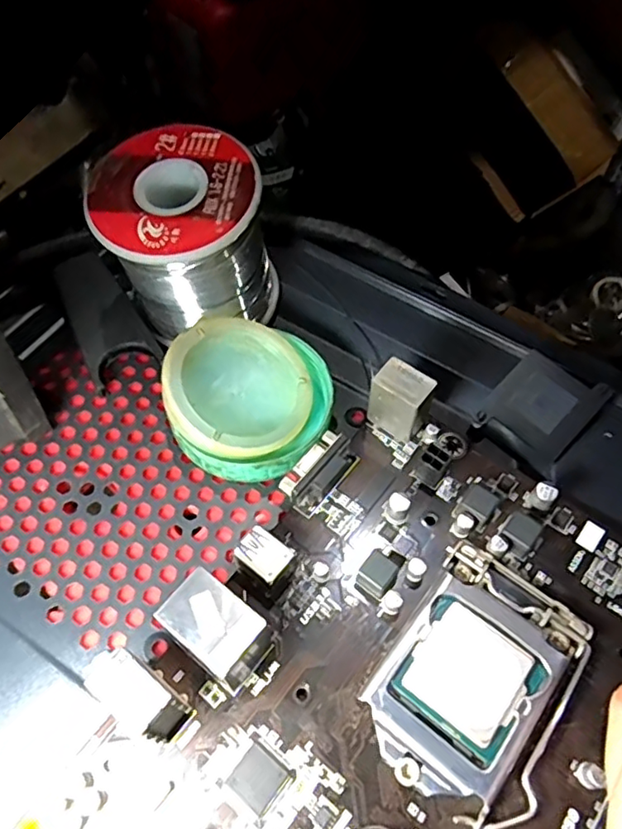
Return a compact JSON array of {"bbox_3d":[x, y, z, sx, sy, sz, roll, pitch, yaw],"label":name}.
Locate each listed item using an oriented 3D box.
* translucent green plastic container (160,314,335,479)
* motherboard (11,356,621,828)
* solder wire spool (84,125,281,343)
[{"bbox_3d":[-0.026,-0.007,0.233,0.062,0.022,0.067,12,52,-16],"label":"translucent green plastic container"},{"bbox_3d":[0.027,0.099,0.166,0.164,0.030,0.216,33,64,15],"label":"motherboard"},{"bbox_3d":[-0.048,-0.069,0.241,0.063,0.068,0.056,-25,71,-9],"label":"solder wire spool"}]

